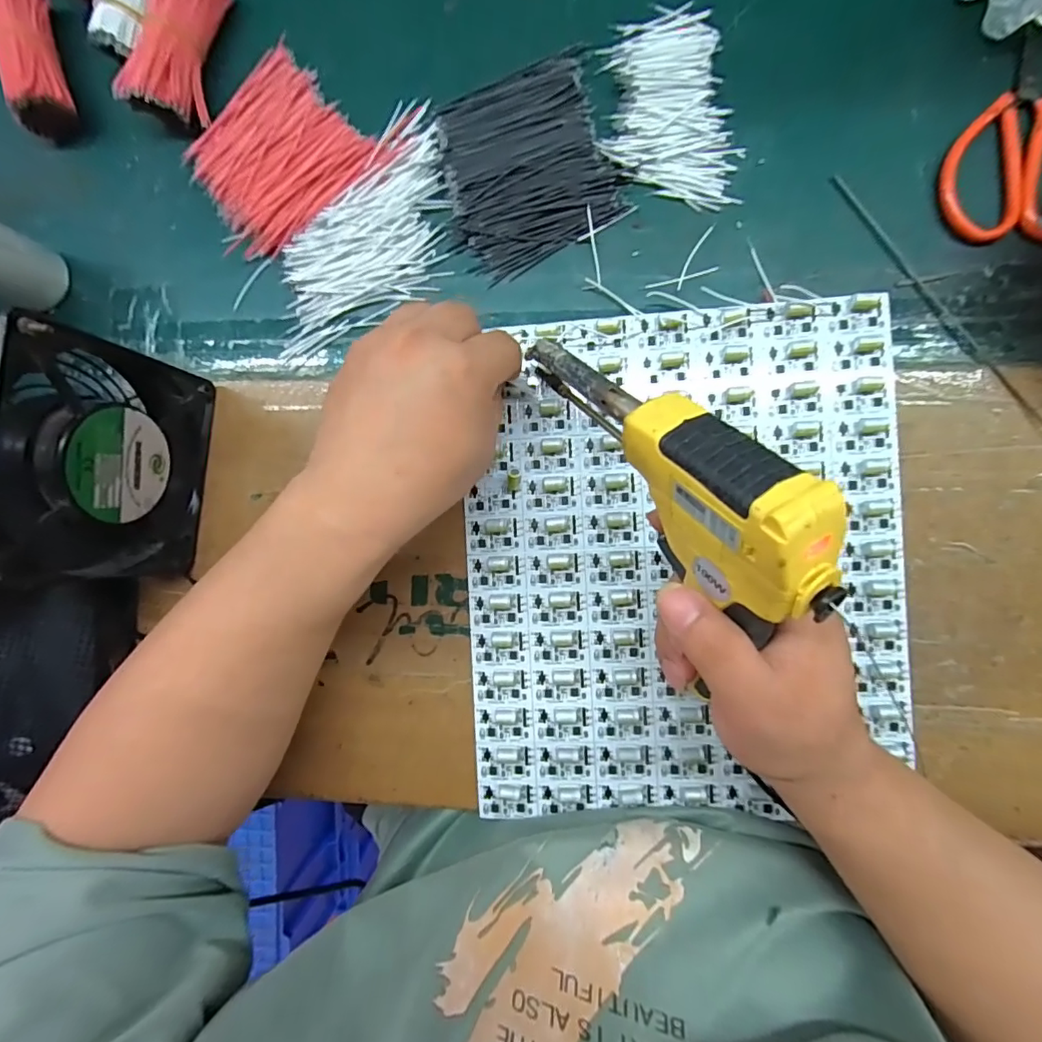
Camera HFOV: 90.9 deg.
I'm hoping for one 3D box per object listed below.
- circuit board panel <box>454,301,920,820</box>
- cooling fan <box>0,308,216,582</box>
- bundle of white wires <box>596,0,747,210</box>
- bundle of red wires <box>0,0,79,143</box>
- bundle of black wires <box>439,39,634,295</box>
[{"bbox_3d":[0.090,0.024,0.295,0.243,0.008,0.283,-3,89,5],"label":"circuit board panel"},{"bbox_3d":[-0.226,-0.031,0.268,0.042,0.125,0.120,10,91,5],"label":"cooling fan"},{"bbox_3d":[0.084,-0.237,0.295,0.070,0.012,0.114,-9,89,5],"label":"bundle of white wires"},{"bbox_3d":[-0.307,-0.294,0.324,0.029,0.039,0.088,-14,88,5],"label":"bundle of red wires"},{"bbox_3d":[0.002,-0.211,0.304,0.105,0.009,0.106,-25,88,5],"label":"bundle of black wires"}]

